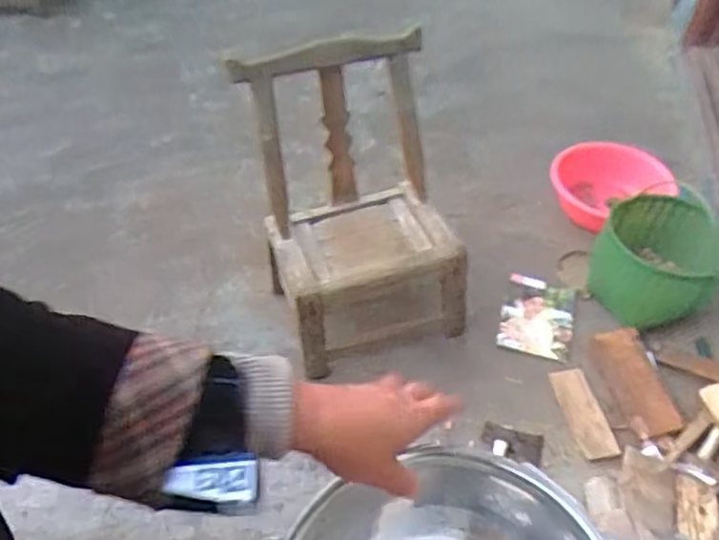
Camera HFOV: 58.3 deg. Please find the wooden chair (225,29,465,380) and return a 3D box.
[{"bbox_3d":[-0.013,-0.172,1.654,0.472,0.697,0.496,-16,51,-16],"label":"wooden chair"}]

